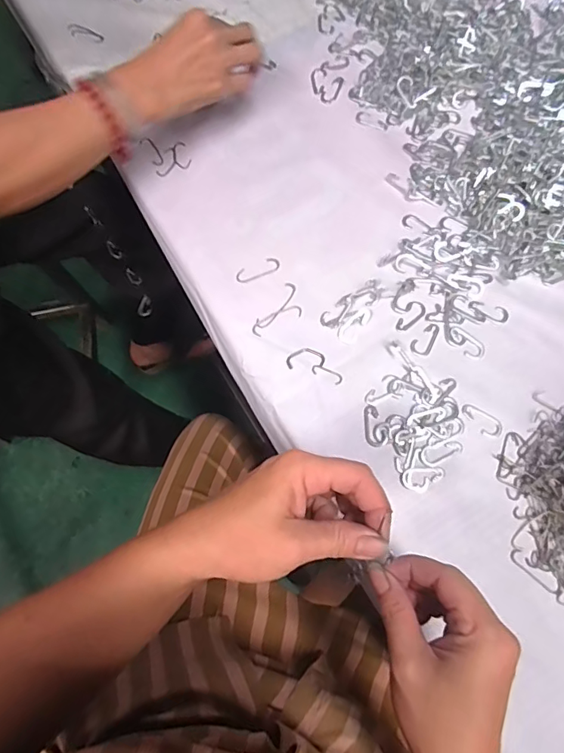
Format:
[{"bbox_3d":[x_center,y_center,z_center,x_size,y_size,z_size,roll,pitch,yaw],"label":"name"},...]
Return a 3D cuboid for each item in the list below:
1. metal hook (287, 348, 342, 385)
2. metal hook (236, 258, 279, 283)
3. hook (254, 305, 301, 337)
[{"bbox_3d":[0.031,-0.011,0.438,0.053,0.005,0.022,19,73,8],"label":"metal hook"},{"bbox_3d":[-0.024,-0.105,0.473,0.044,0.004,0.016,-24,72,-6],"label":"metal hook"},{"bbox_3d":[-0.005,-0.054,0.456,0.050,0.004,0.015,-26,72,-6],"label":"hook"}]

